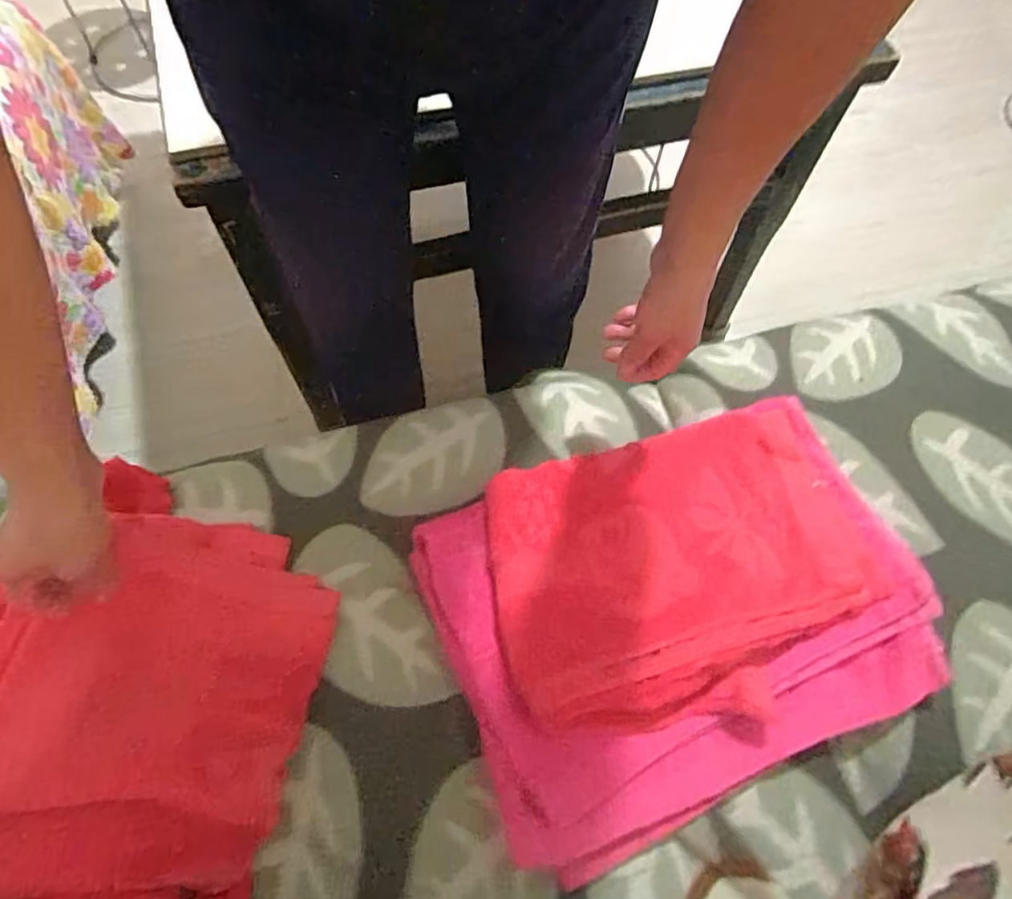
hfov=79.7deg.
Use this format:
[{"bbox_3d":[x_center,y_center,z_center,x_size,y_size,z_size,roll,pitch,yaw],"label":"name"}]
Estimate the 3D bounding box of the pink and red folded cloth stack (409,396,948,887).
[{"bbox_3d":[0.150,0.126,0.526,0.400,0.079,0.289,-19,66,-12],"label":"pink and red folded cloth stack"}]

